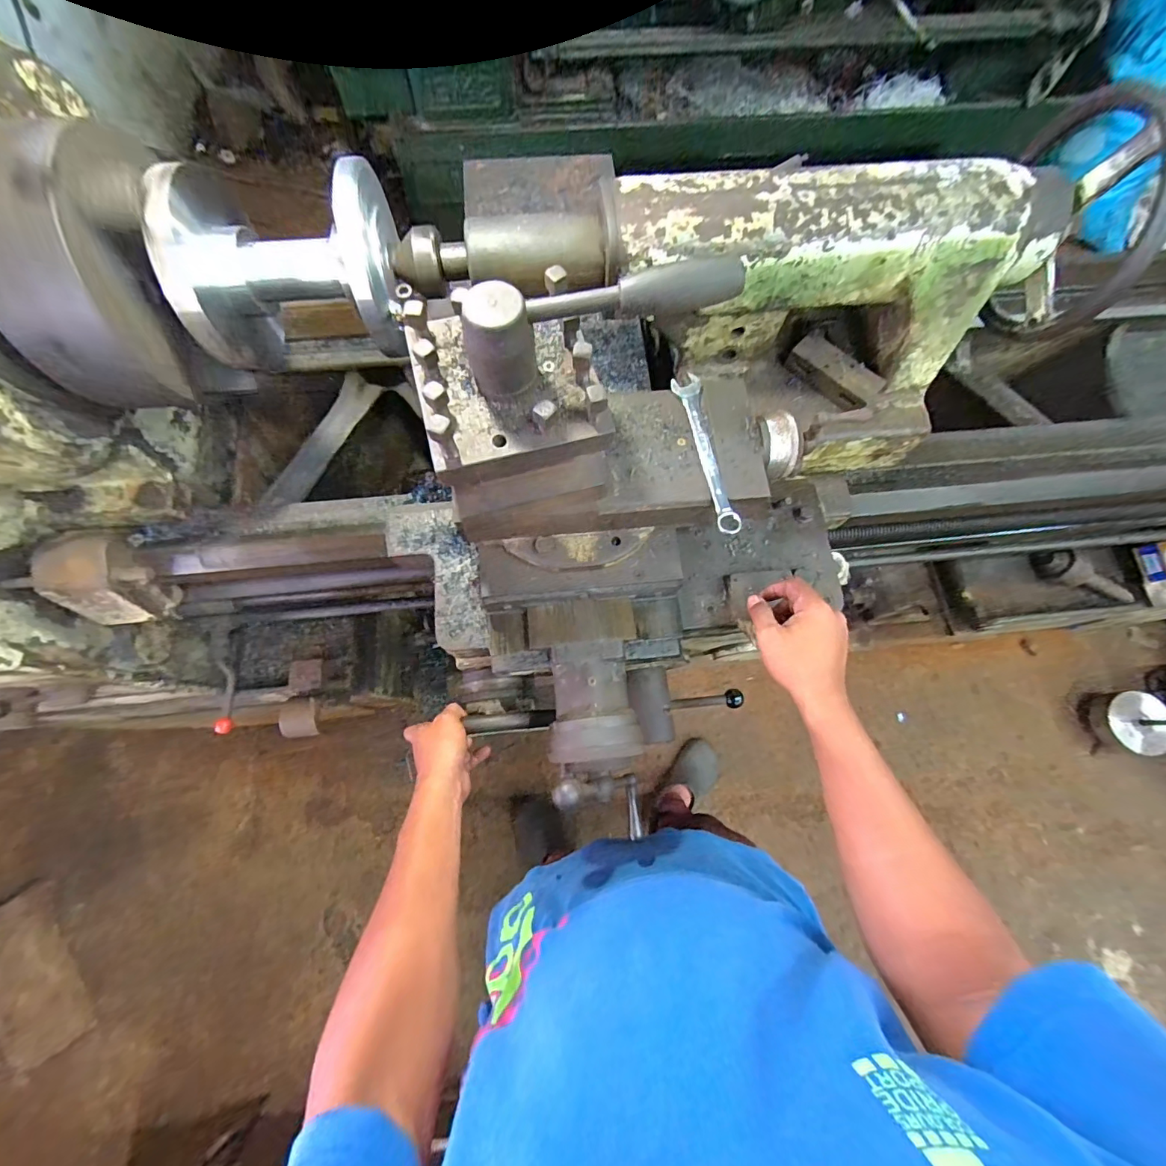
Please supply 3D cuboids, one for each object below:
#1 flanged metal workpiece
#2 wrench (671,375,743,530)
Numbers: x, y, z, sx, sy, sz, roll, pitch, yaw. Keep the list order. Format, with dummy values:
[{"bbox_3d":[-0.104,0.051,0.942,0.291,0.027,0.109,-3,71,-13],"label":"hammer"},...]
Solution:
[{"bbox_3d":[-0.270,-0.295,0.469,0.178,0.146,0.145,-6,73,-3],"label":"flanged metal workpiece"},{"bbox_3d":[0.123,-0.132,0.499,0.027,0.010,0.180,-10,74,-4],"label":"wrench"}]

